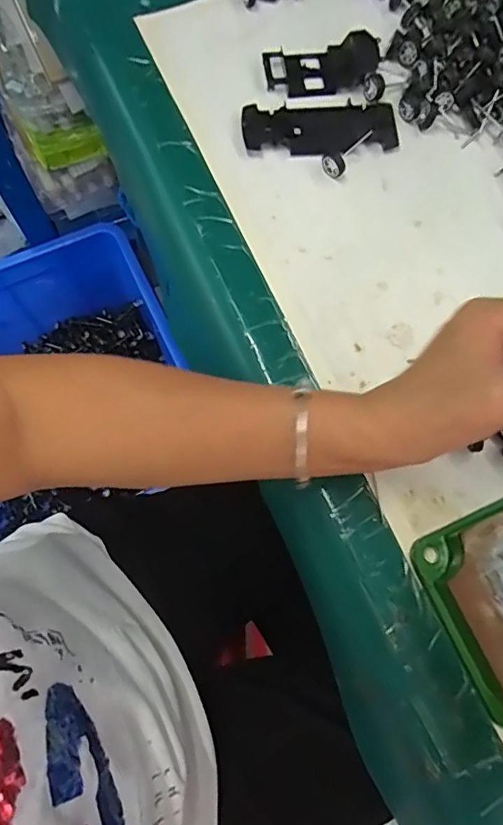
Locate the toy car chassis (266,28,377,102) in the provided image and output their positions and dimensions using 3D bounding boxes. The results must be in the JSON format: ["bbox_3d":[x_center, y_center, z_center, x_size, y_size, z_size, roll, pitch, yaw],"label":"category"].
[{"bbox_3d":[0.059,-0.291,0.452,0.095,0.012,0.050,-12,73,-5],"label":"toy car chassis"}]

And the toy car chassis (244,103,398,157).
[{"bbox_3d":[0.056,-0.231,0.438,0.124,0.009,0.049,-2,72,-2],"label":"toy car chassis"}]

